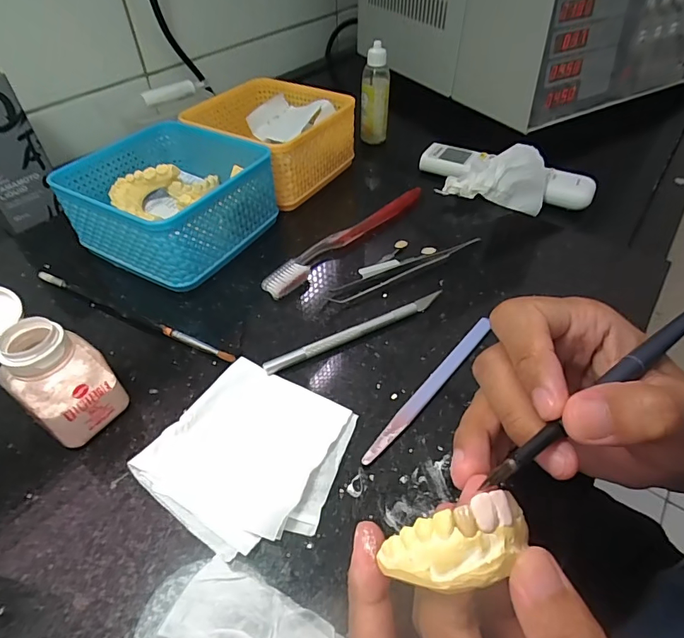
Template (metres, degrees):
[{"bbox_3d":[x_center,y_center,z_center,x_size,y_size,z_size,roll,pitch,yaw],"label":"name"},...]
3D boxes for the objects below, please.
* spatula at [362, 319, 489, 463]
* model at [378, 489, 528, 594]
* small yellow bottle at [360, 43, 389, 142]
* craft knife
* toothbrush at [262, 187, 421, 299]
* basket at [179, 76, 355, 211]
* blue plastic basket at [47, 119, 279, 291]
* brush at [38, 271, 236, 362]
[{"bbox_3d":[0.056,0.040,0.269,0.009,0.005,0.132,32,55,27],"label":"spatula"},{"bbox_3d":[0.037,0.074,0.139,0.047,0.016,0.022,-21,48,4],"label":"model"},{"bbox_3d":[0.039,-0.263,0.515,0.032,0.105,0.027,-2,46,-2],"label":"small yellow bottle"},{"bbox_3d":[0.012,0.008,0.297,0.136,0.008,0.008,-22,50,-19],"label":"craft knife"},{"bbox_3d":[0.004,-0.071,0.370,0.023,0.014,0.181,33,55,28],"label":"toothbrush"},{"bbox_3d":[-0.068,-0.184,0.441,0.136,0.061,0.128,30,54,26],"label":"basket"},{"bbox_3d":[-0.139,-0.101,0.364,0.130,0.063,0.131,22,50,20],"label":"blue plastic basket"},{"bbox_3d":[-0.153,-0.003,0.311,0.185,0.006,0.008,20,50,19],"label":"brush"}]

